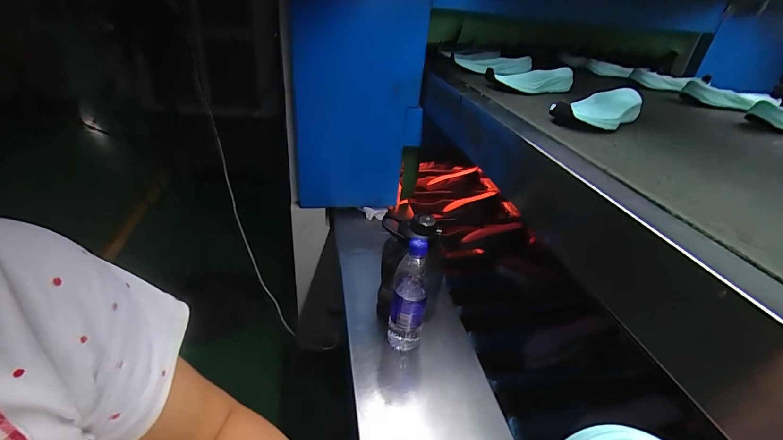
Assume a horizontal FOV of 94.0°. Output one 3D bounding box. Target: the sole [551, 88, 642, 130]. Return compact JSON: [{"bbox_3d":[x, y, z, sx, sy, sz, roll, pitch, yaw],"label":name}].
[{"bbox_3d":[0.354,-0.185,0.609,0.192,0.046,0.074,-22,40,-38],"label":"sole"}]

